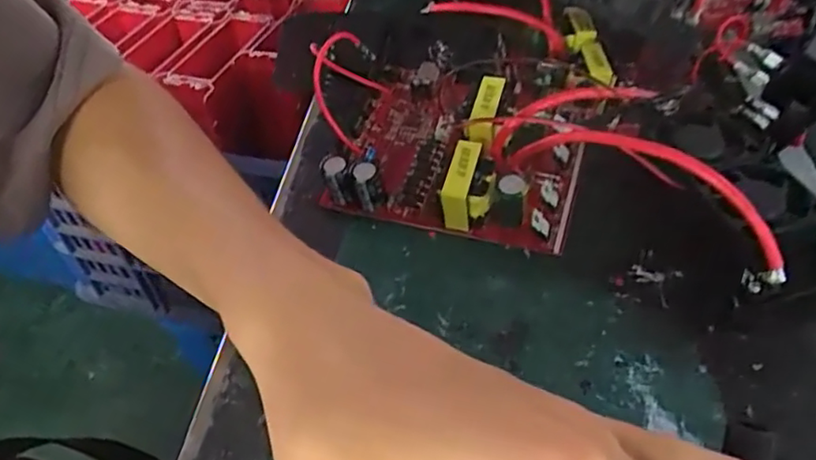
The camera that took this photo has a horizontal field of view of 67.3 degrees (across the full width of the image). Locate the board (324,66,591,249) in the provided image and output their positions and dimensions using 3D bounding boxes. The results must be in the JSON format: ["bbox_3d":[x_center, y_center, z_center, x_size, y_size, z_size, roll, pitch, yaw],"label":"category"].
[{"bbox_3d":[0.029,-0.049,0.323,0.124,0.045,0.102,15,49,17],"label":"board"}]

